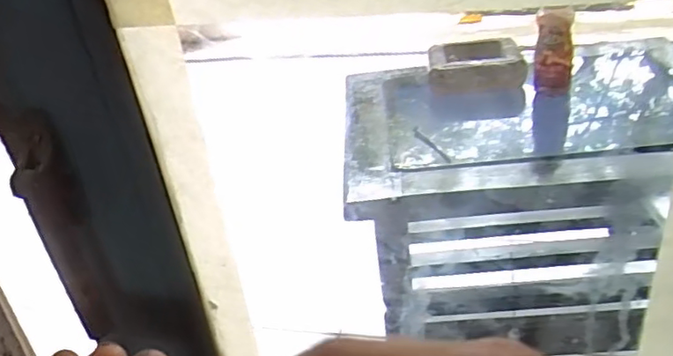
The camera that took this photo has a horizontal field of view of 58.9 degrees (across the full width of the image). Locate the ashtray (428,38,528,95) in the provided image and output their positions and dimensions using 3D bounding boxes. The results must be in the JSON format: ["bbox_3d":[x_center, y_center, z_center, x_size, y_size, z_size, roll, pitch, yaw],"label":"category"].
[{"bbox_3d":[0.218,-0.177,0.938,0.141,0.049,0.140,-1,31,10],"label":"ashtray"}]

